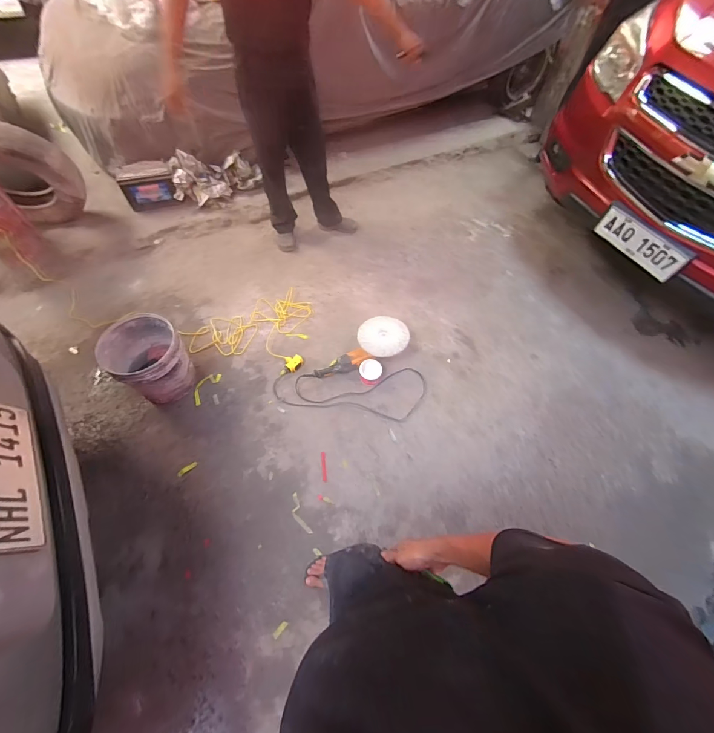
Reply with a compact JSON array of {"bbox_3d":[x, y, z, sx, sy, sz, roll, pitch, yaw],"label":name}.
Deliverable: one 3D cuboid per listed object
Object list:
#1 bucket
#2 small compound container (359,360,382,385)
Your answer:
[{"bbox_3d":[-0.900,-0.031,1.528,0.296,0.283,0.287,1,59,-2],"label":"bucket"},{"bbox_3d":[0.066,0.030,1.683,0.106,0.067,0.114,1,59,-2],"label":"small compound container"}]

